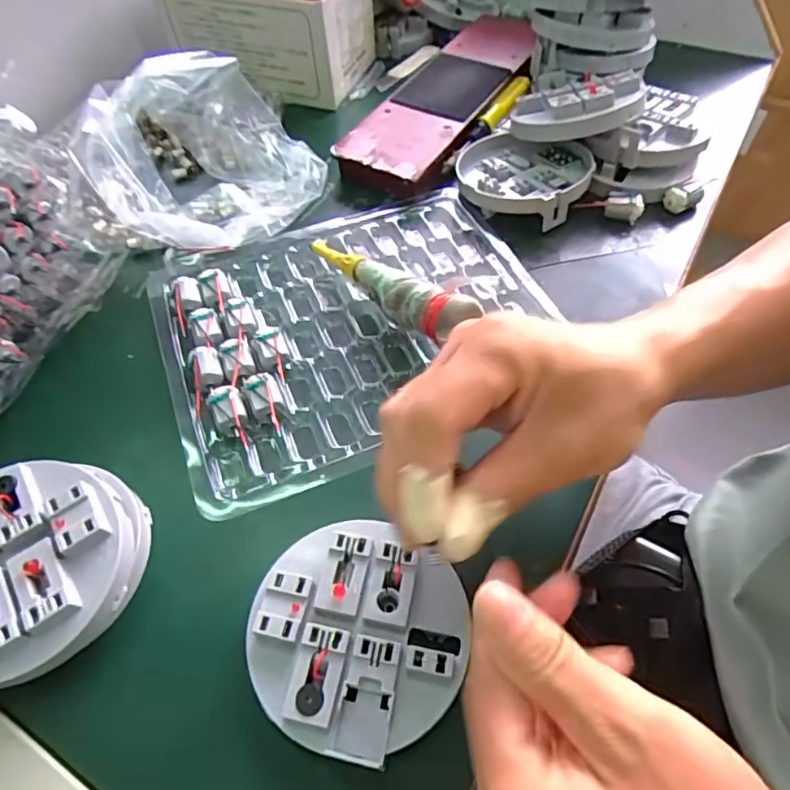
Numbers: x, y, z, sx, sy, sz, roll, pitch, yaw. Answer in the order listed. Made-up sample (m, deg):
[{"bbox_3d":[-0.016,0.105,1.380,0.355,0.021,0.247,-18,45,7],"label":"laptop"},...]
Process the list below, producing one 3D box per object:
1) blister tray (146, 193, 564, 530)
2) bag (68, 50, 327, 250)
[{"bbox_3d":[-0.029,-0.056,0.382,0.255,0.015,0.210,-21,59,-11],"label":"blister tray"},{"bbox_3d":[-0.156,-0.204,0.446,0.168,0.078,0.162,-17,58,-9],"label":"bag"}]

